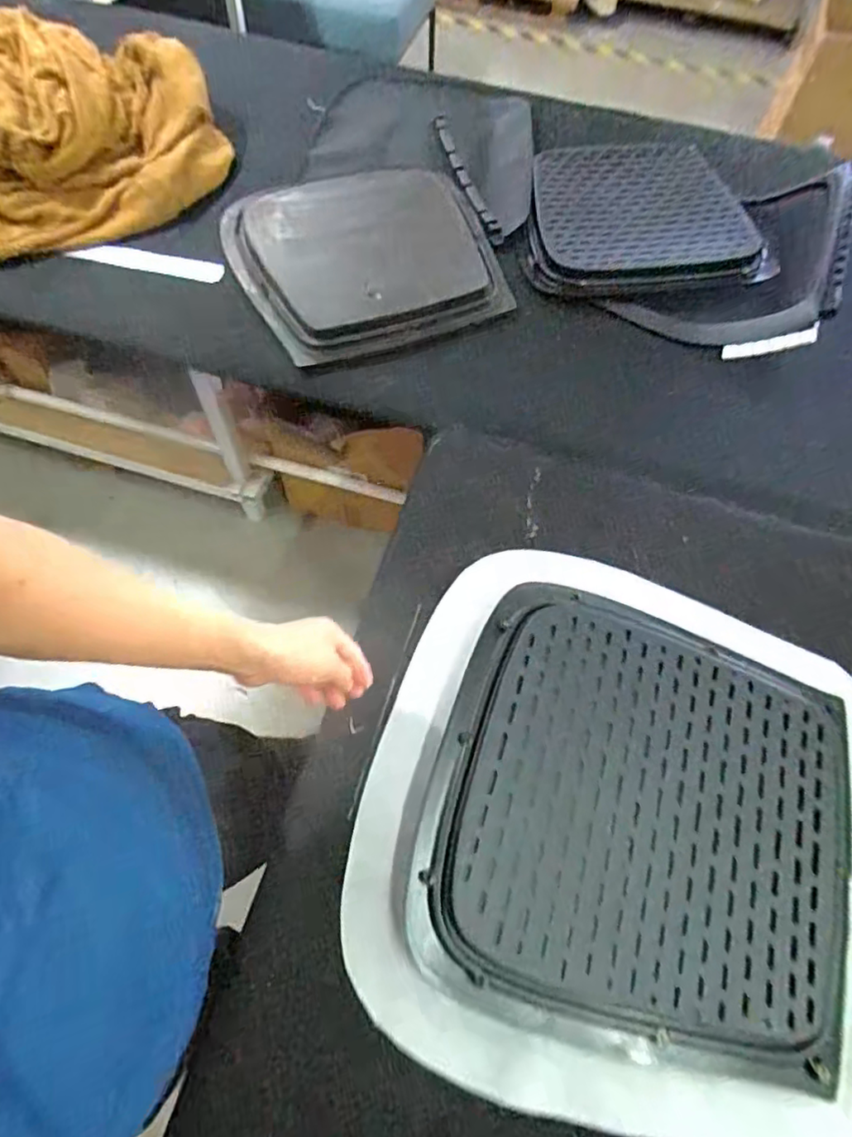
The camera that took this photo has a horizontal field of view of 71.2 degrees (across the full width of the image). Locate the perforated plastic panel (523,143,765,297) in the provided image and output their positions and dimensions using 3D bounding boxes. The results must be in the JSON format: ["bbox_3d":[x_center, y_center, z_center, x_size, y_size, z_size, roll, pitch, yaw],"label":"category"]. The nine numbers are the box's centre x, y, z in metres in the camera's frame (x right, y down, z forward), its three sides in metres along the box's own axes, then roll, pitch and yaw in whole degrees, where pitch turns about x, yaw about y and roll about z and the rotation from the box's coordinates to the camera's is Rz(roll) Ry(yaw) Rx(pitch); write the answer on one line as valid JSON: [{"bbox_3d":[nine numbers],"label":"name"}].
[{"bbox_3d":[0.369,-0.629,1.061,0.382,0.052,0.371,-3,64,-5],"label":"perforated plastic panel"}]

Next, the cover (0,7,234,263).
[{"bbox_3d":[-0.875,-0.918,1.127,0.982,0.161,0.576,33,66,13],"label":"cover"}]

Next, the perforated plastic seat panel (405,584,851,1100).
[{"bbox_3d":[0.219,0.243,0.623,0.420,0.043,0.427,18,64,6],"label":"perforated plastic seat panel"}]

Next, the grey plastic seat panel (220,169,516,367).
[{"bbox_3d":[-0.096,-0.548,1.001,0.430,0.043,0.414,-23,67,-14],"label":"grey plastic seat panel"}]

